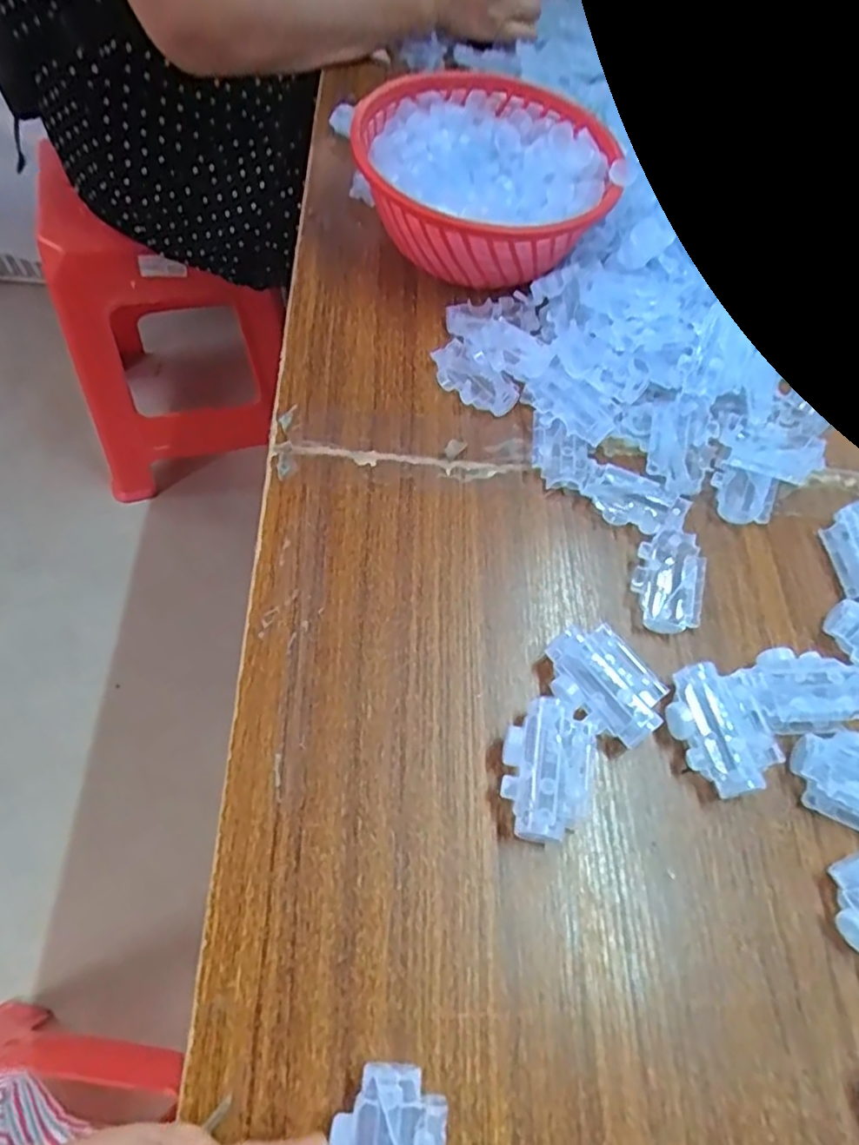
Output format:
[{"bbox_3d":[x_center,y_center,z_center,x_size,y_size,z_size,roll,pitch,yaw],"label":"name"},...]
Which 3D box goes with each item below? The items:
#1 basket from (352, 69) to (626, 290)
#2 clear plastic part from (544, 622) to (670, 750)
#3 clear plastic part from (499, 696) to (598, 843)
[{"bbox_3d":[0.038,-0.310,0.521,0.177,0.074,0.208,-28,69,-18],"label":"basket"},{"bbox_3d":[0.094,0.062,0.356,0.045,0.025,0.067,-30,69,-19],"label":"clear plastic part"},{"bbox_3d":[0.061,0.102,0.332,0.047,0.027,0.068,11,62,0],"label":"clear plastic part"}]

